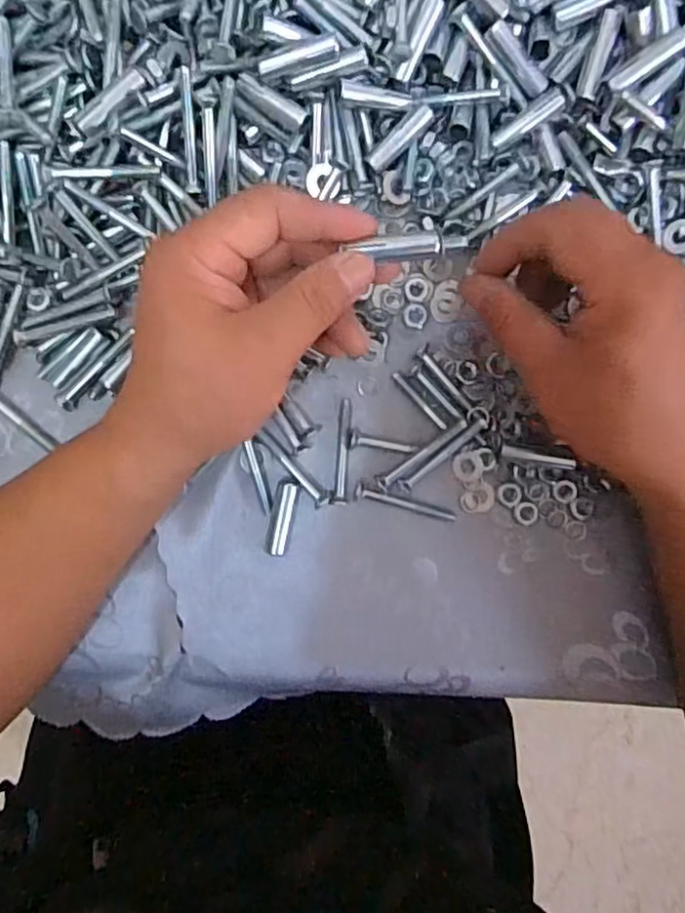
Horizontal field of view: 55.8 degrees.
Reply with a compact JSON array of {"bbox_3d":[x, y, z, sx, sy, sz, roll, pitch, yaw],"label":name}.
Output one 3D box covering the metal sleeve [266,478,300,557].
[{"bbox_3d":[-0.031,0.032,0.342,0.011,0.007,0.041,11,90,-2],"label":"metal sleeve"}]

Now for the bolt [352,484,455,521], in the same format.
[{"bbox_3d":[0.034,0.026,0.345,0.056,0.005,0.007,17,90,-2],"label":"bolt"}]

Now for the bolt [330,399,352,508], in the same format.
[{"bbox_3d":[0.000,-0.002,0.343,0.008,0.007,0.056,3,91,-2],"label":"bolt"}]

